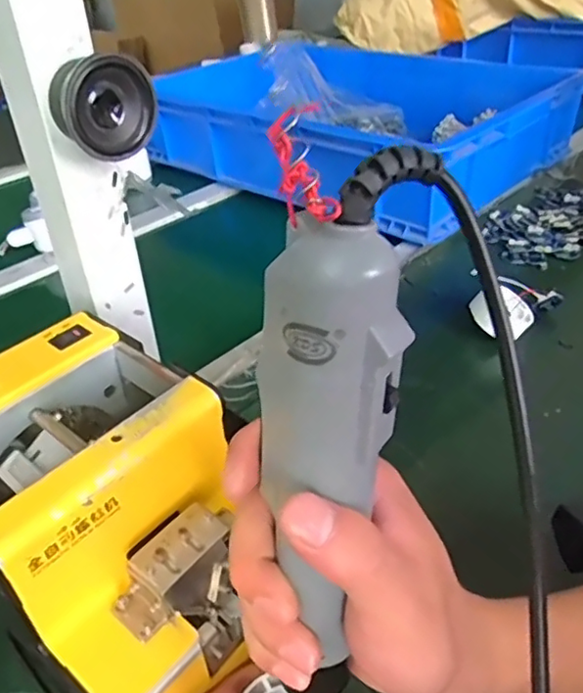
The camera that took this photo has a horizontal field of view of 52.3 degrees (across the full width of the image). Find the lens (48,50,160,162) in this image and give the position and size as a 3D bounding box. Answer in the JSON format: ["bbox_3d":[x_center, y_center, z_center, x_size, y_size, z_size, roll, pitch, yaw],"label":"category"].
[{"bbox_3d":[-0.100,-0.131,0.321,0.053,0.048,0.028,-18,39,-19],"label":"lens"}]

